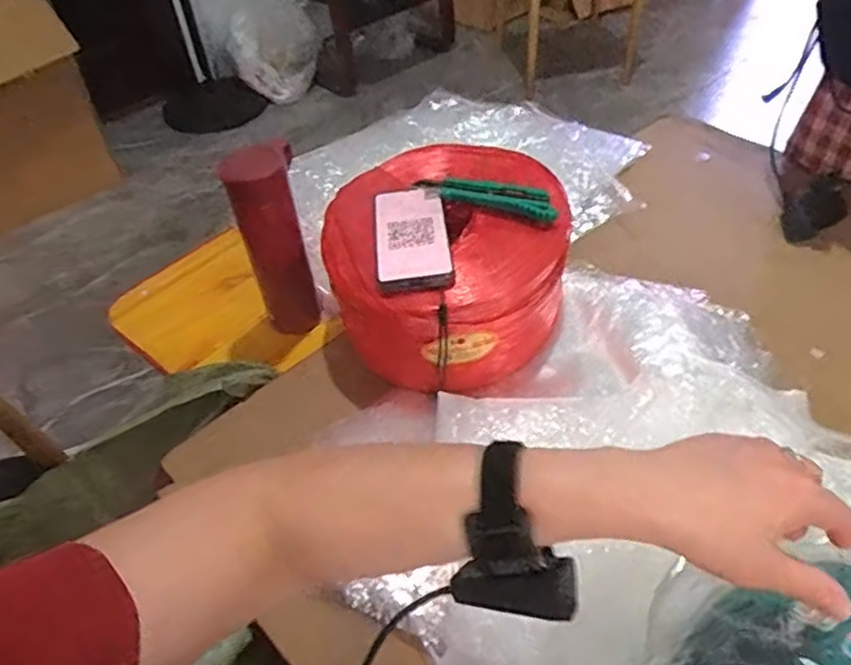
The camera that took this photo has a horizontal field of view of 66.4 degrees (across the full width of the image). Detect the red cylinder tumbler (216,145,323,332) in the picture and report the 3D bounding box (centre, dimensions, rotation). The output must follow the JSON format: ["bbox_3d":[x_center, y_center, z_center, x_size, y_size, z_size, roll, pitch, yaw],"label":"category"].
[{"bbox_3d":[-0.169,-0.099,0.740,0.071,0.231,0.079,-17,47,-12],"label":"red cylinder tumbler"}]

